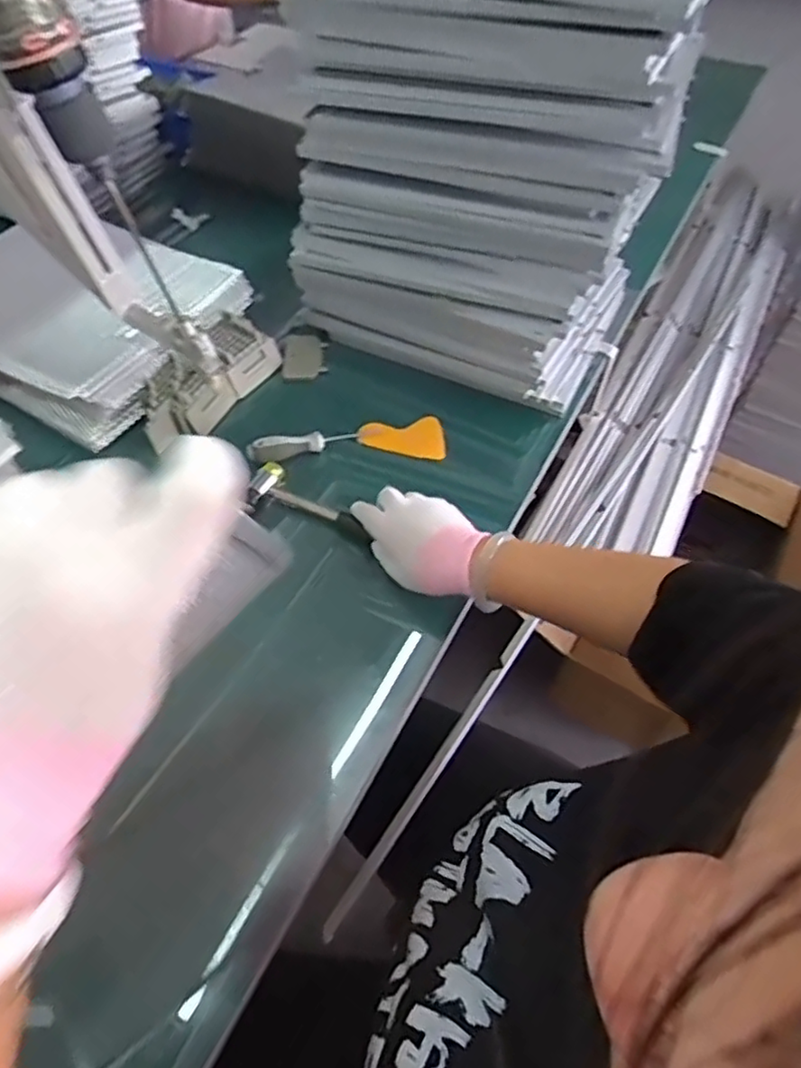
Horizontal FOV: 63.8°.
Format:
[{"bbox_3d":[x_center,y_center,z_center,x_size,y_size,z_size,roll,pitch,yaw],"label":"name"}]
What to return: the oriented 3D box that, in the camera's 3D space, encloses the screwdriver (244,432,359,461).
[{"bbox_3d":[-0.114,-0.108,0.759,0.129,0.022,0.021,-12,55,-9],"label":"screwdriver"}]

